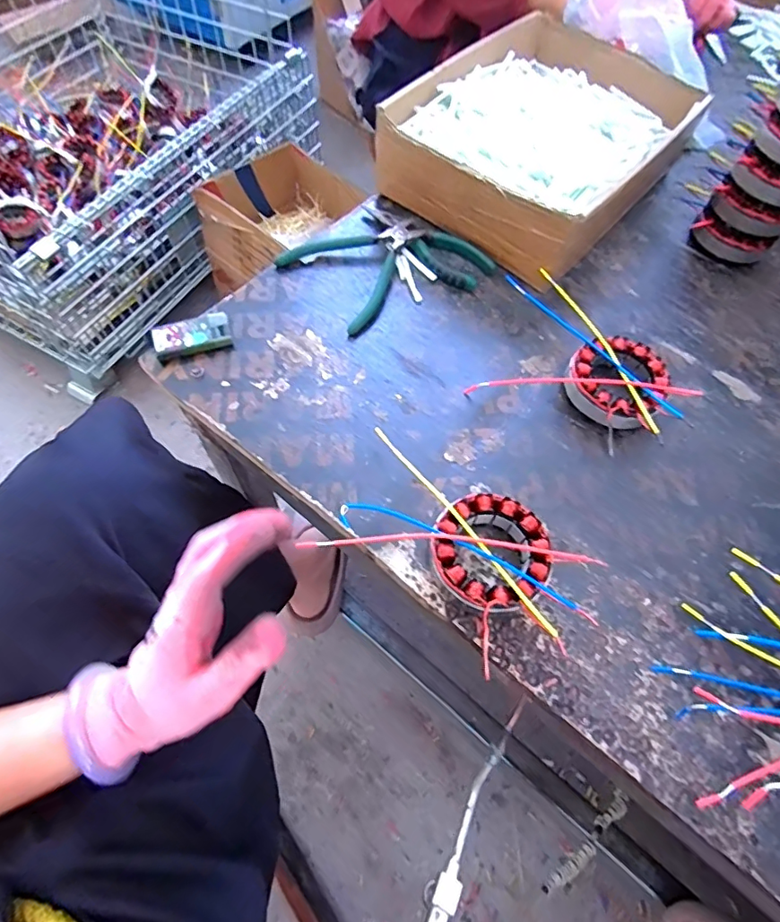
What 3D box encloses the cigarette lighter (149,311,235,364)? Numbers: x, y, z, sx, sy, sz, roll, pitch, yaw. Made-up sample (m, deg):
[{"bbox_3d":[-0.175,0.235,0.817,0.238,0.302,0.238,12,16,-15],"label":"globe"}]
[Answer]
[{"bbox_3d":[-0.181,-0.113,0.479,0.066,0.017,0.033,-15,63,-12],"label":"cigarette lighter"}]

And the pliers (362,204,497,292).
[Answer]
[{"bbox_3d":[0.037,-0.234,0.554,0.158,0.017,0.054,37,65,15],"label":"pliers"}]

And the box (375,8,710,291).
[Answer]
[{"bbox_3d":[0.175,-0.360,0.594,0.240,0.093,0.328,37,65,16],"label":"box"}]

